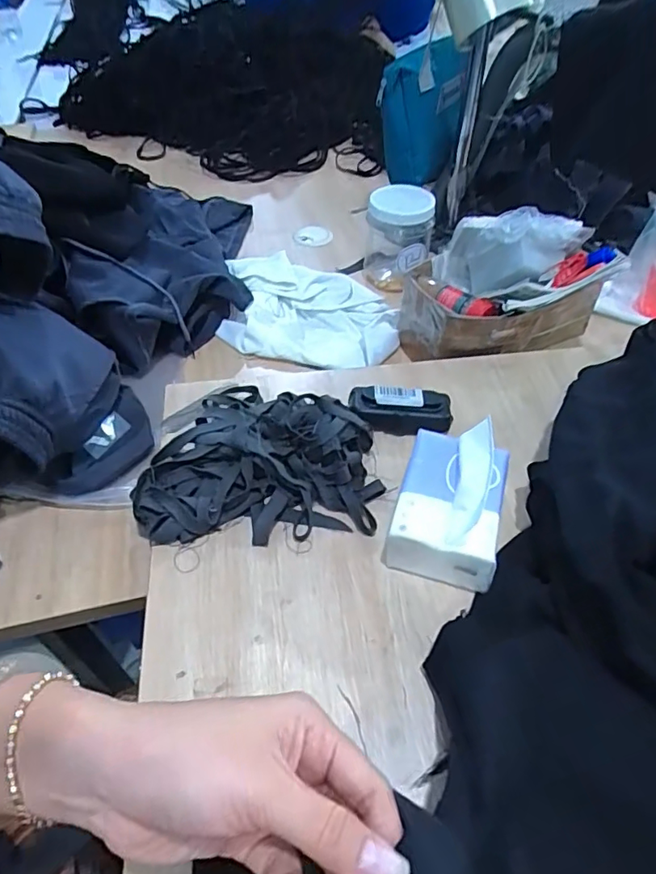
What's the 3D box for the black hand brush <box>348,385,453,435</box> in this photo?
[{"bbox_3d":[0.077,-0.028,0.572,0.104,0.033,0.047,1,49,-1],"label":"black hand brush"}]

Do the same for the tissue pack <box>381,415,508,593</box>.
[{"bbox_3d":[0.107,0.055,0.473,0.086,0.079,0.120,15,50,10],"label":"tissue pack"}]

